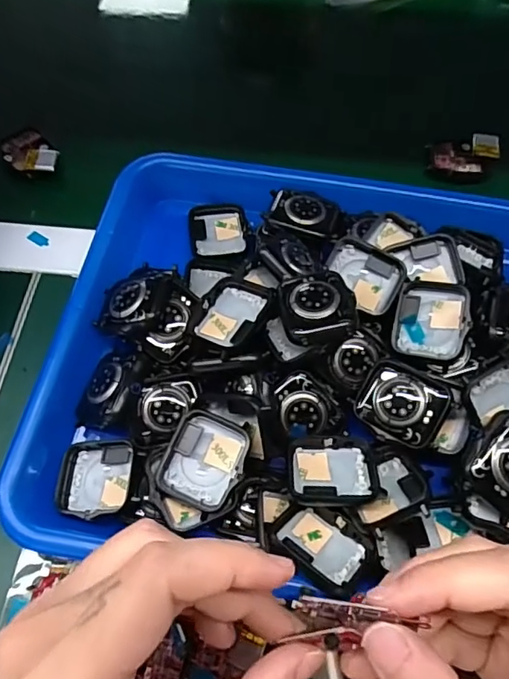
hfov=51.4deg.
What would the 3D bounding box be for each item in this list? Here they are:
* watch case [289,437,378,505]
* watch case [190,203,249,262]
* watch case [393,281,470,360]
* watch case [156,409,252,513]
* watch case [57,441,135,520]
[{"bbox_3d":[0.037,0.062,0.252,0.039,0.012,0.033,0,61,-1],"label":"watch case"},{"bbox_3d":[-0.022,-0.068,0.335,0.035,0.012,0.043,-6,61,-4],"label":"watch case"},{"bbox_3d":[0.094,-0.011,0.280,0.036,0.011,0.041,9,75,19],"label":"watch case"},{"bbox_3d":[-0.023,0.057,0.250,0.036,0.012,0.041,20,62,10],"label":"watch case"},{"bbox_3d":[-0.079,0.068,0.260,0.035,0.014,0.035,9,61,5],"label":"watch case"}]

